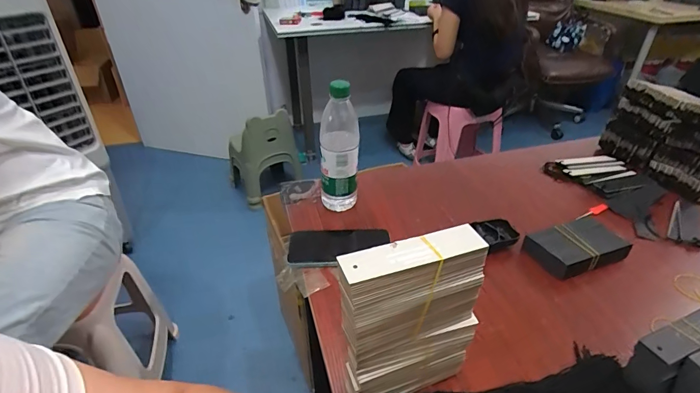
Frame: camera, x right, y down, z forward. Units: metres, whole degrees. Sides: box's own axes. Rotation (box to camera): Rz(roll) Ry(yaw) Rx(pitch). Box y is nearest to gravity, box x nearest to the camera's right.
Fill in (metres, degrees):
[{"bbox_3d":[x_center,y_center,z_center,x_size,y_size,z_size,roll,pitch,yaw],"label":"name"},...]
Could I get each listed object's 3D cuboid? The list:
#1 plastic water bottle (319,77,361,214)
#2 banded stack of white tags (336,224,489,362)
[{"bbox_3d":[-0.018,-0.079,0.645,0.062,0.225,0.053,0,35,1],"label":"plastic water bottle"},{"bbox_3d":[0.053,0.087,0.350,0.131,0.102,0.032,-13,36,-17],"label":"banded stack of white tags"}]

